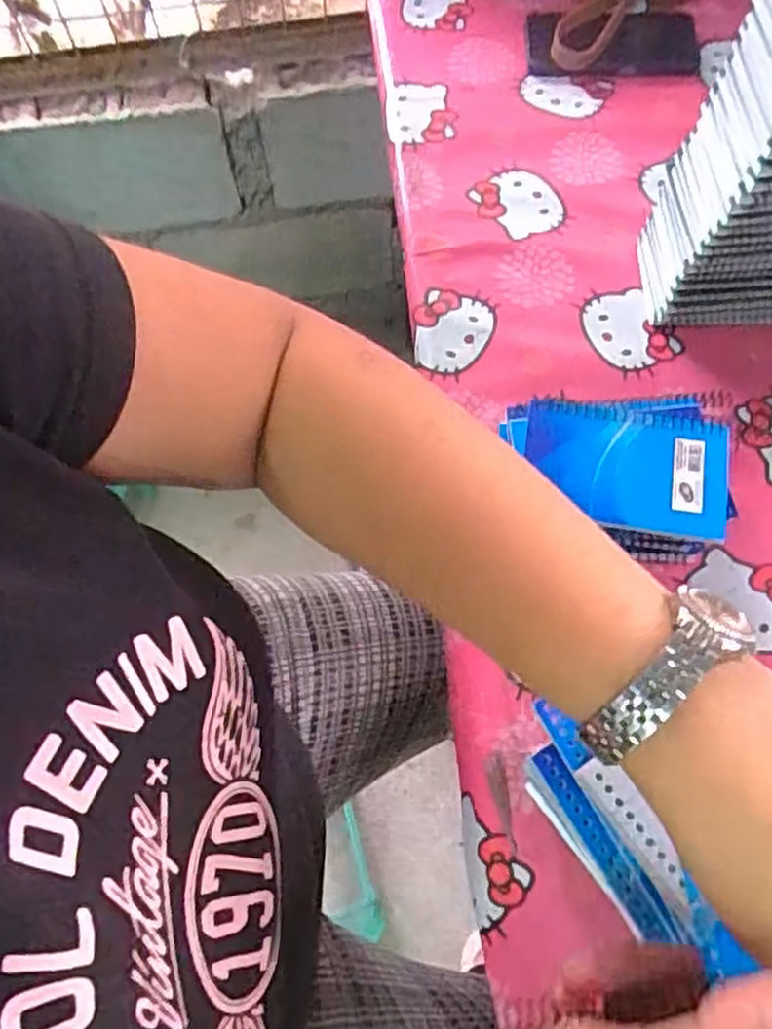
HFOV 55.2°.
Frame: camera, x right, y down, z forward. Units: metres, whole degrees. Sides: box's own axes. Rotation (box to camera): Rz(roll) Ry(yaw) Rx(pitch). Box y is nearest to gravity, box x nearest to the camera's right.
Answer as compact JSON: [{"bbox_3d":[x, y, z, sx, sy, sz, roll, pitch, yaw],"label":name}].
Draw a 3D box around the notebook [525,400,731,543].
[{"bbox_3d":[0.159,-0.031,0.491,0.131,0.012,0.082,10,70,5],"label":"notebook"}]

